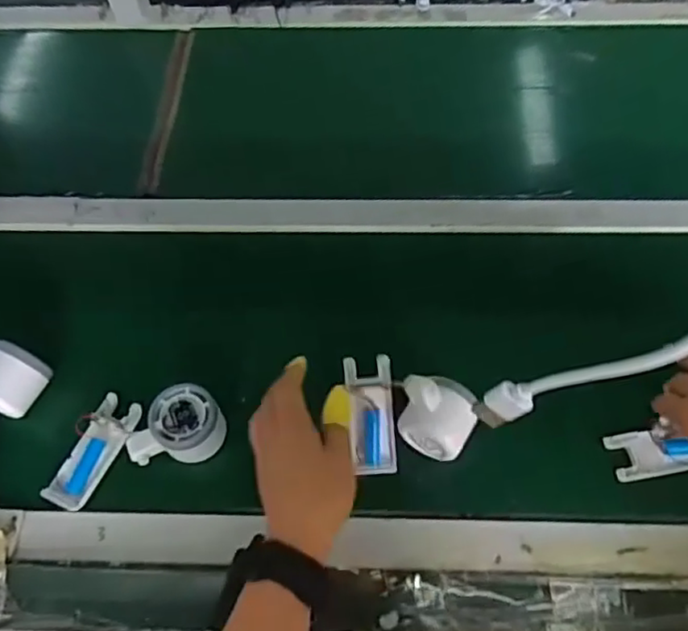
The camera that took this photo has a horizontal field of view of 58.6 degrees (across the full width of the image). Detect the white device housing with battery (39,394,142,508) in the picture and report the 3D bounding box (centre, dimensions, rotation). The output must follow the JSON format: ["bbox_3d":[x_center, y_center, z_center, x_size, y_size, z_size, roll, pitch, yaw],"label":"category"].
[{"bbox_3d":[-0.225,0.122,0.554,0.039,0.015,0.105,19,62,11],"label":"white device housing with battery"}]

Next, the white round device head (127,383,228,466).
[{"bbox_3d":[-0.150,0.098,0.546,0.082,0.041,0.056,-10,61,-5],"label":"white round device head"}]

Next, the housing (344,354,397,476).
[{"bbox_3d":[0.025,0.088,0.533,0.038,0.016,0.102,-8,96,-2],"label":"housing"}]

